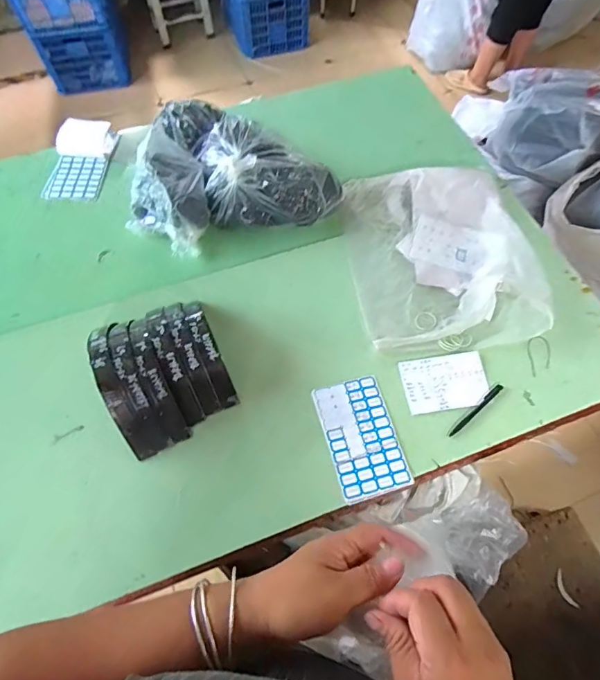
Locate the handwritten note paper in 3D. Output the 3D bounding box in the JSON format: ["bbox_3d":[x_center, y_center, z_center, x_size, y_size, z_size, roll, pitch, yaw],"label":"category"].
[{"bbox_3d":[0.276,0.080,0.799,0.156,0.006,0.105,-8,64,-3],"label":"handwritten note paper"}]

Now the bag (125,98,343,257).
[{"bbox_3d":[-0.165,-0.339,0.911,0.415,0.170,0.333,31,69,15],"label":"bag"}]

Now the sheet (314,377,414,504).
[{"bbox_3d":[0.110,0.170,0.749,0.122,0.004,0.205,-14,65,-7],"label":"sheet"}]

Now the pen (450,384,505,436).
[{"bbox_3d":[0.323,0.129,0.772,0.142,0.008,0.014,-37,69,-15],"label":"pen"}]

